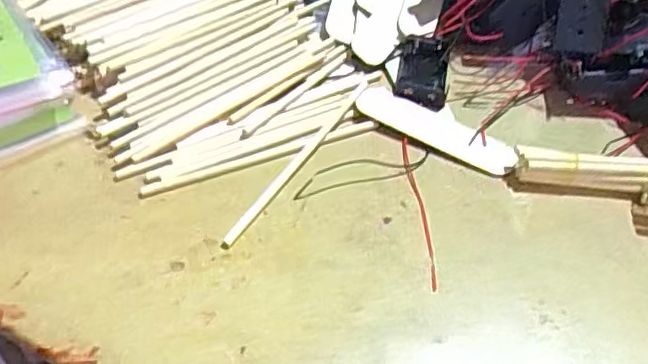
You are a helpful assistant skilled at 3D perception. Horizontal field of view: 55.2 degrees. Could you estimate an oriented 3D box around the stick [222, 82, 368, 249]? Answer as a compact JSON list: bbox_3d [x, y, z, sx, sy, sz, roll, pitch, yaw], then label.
[{"bbox_3d":[-0.013,-0.015,0.367,0.008,0.004,0.153,26,51,19],"label":"stick"}]

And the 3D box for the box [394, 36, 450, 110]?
[{"bbox_3d":[0.067,-0.075,0.420,0.034,0.010,0.061,10,47,6],"label":"box"}]

